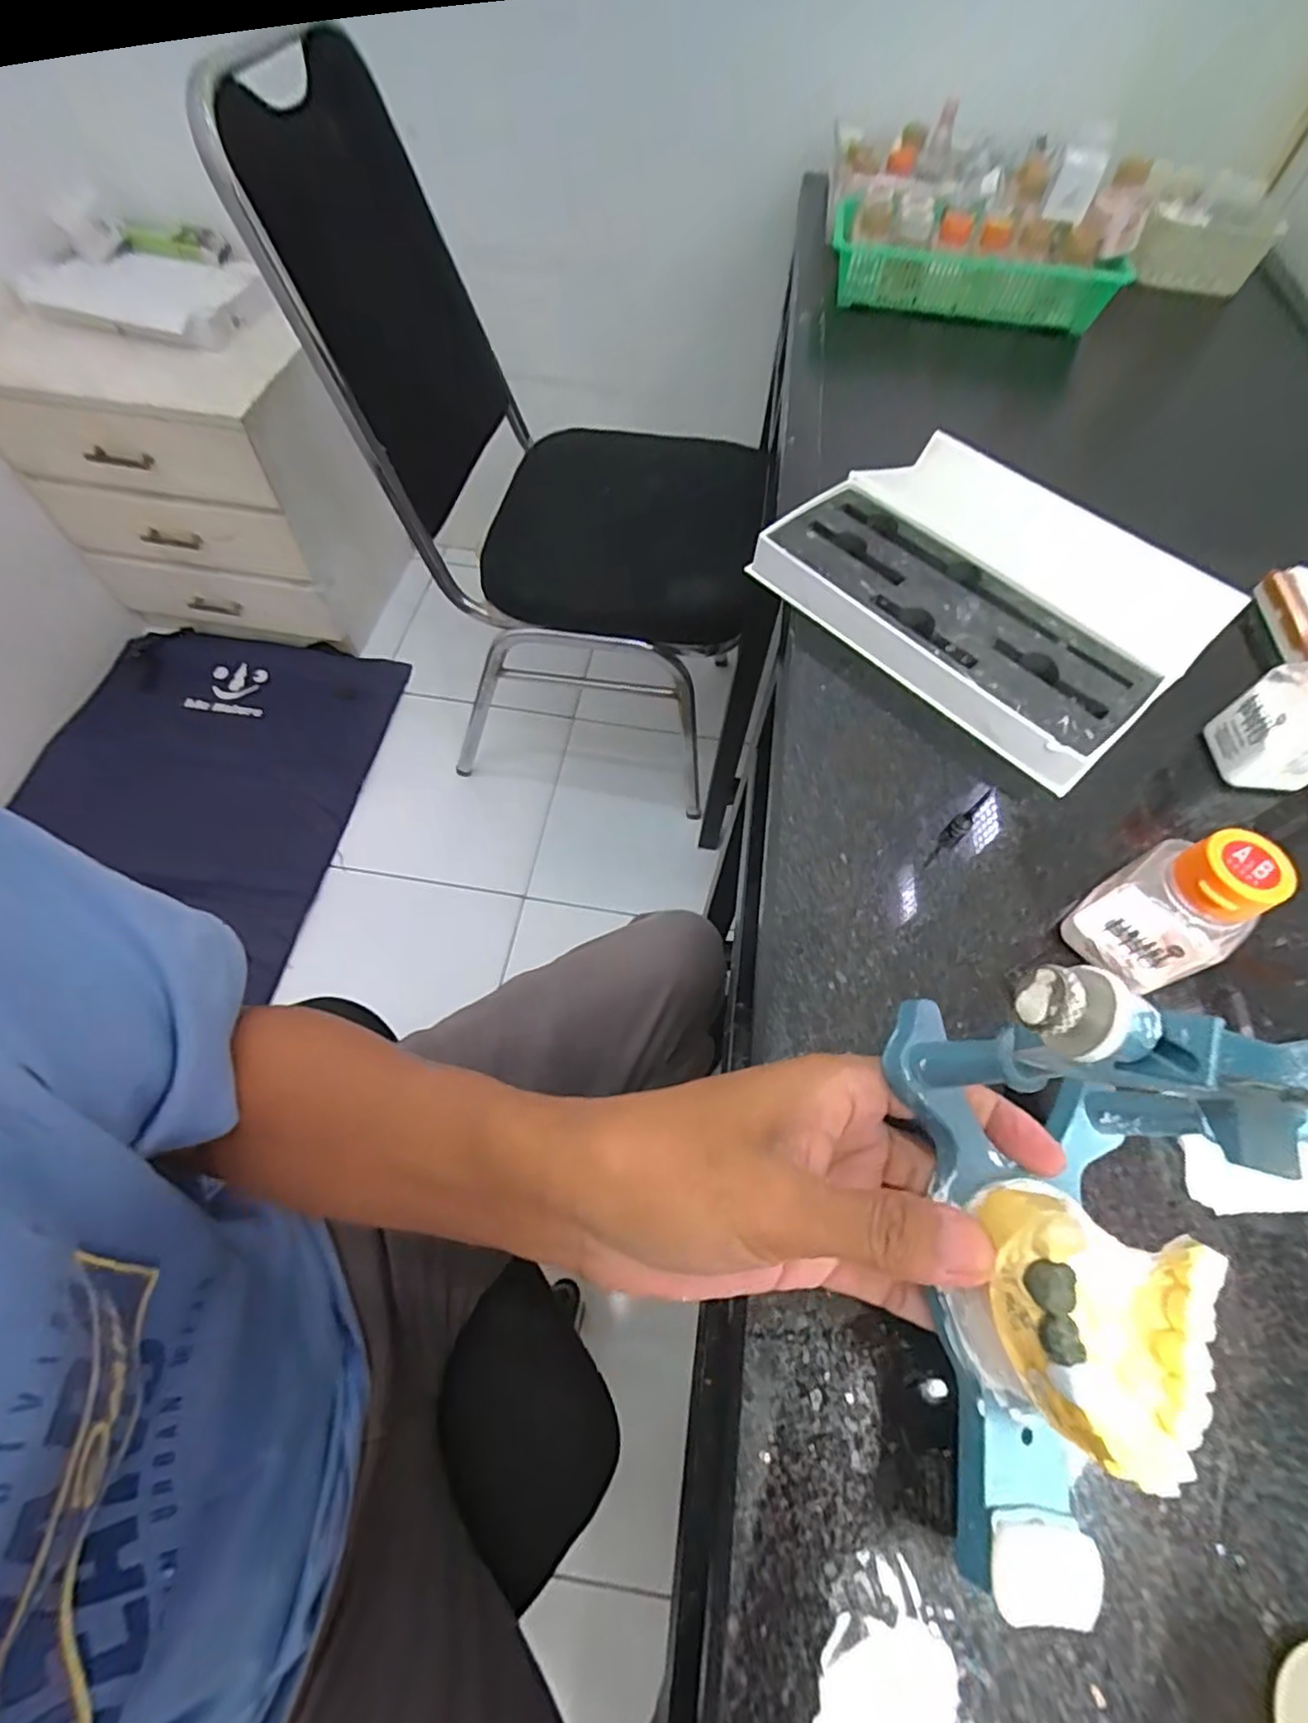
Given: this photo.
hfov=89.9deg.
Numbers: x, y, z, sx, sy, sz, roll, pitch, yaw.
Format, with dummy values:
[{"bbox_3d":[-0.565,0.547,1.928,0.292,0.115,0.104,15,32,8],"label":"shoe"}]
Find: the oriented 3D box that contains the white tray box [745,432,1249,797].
[{"bbox_3d":[0.195,-0.164,0.378,0.190,0.034,0.213,-38,69,-21],"label":"white tray box"}]

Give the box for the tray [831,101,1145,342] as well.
[{"bbox_3d":[0.355,-0.761,0.745,0.280,0.116,0.365,5,61,0],"label":"tray"}]

